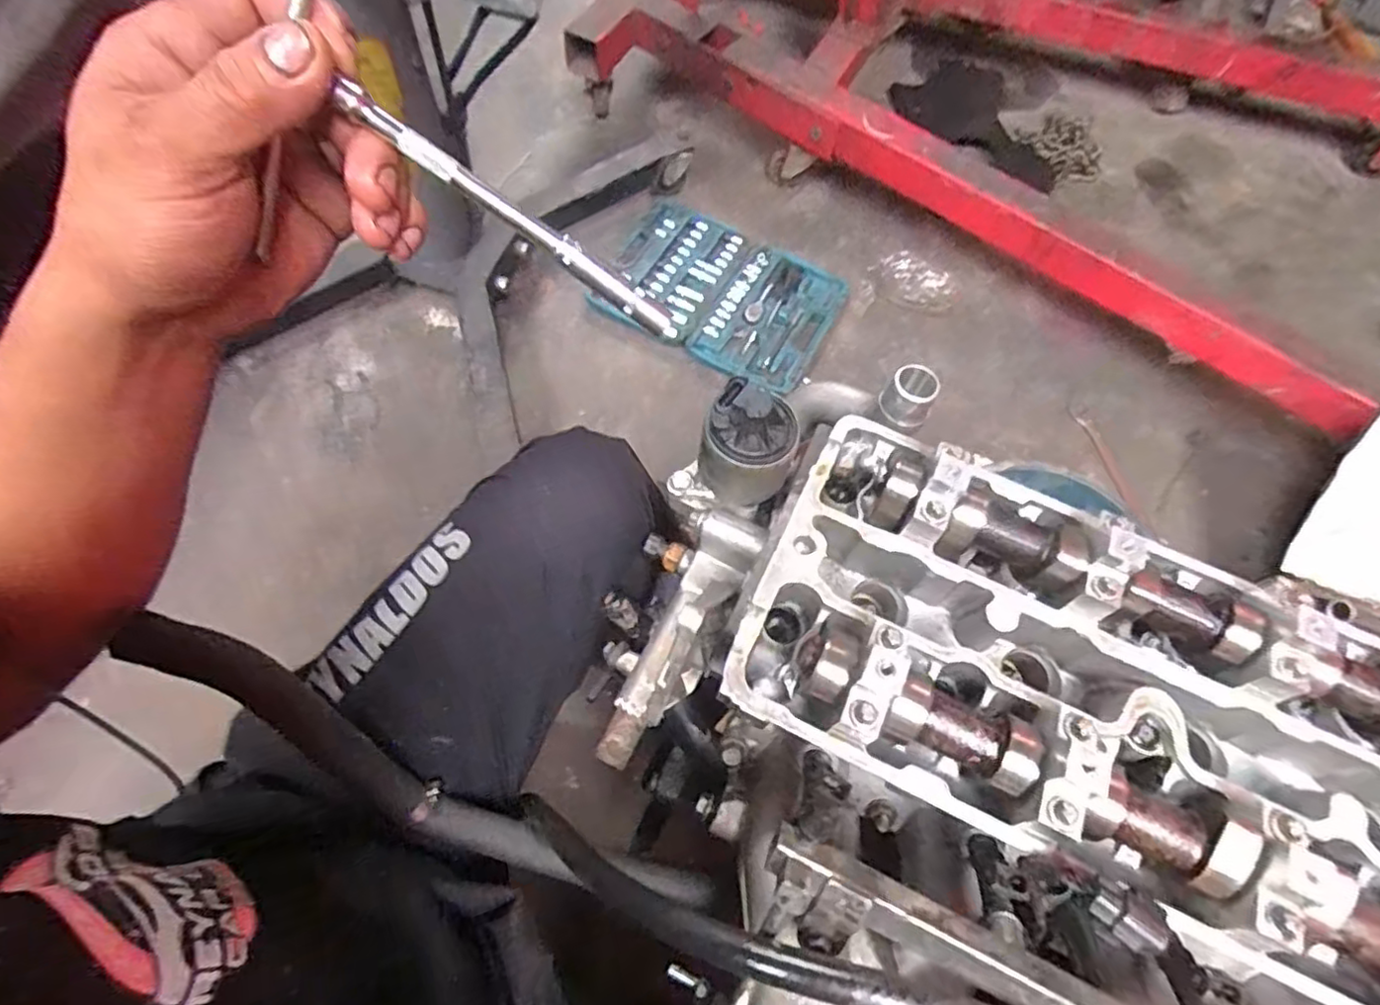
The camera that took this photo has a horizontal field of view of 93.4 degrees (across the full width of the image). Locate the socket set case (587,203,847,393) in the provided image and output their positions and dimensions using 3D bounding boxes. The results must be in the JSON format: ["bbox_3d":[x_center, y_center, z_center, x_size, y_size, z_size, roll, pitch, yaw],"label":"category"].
[{"bbox_3d":[0.053,-0.373,1.140,0.393,0.053,0.294,25,67,8],"label":"socket set case"}]

